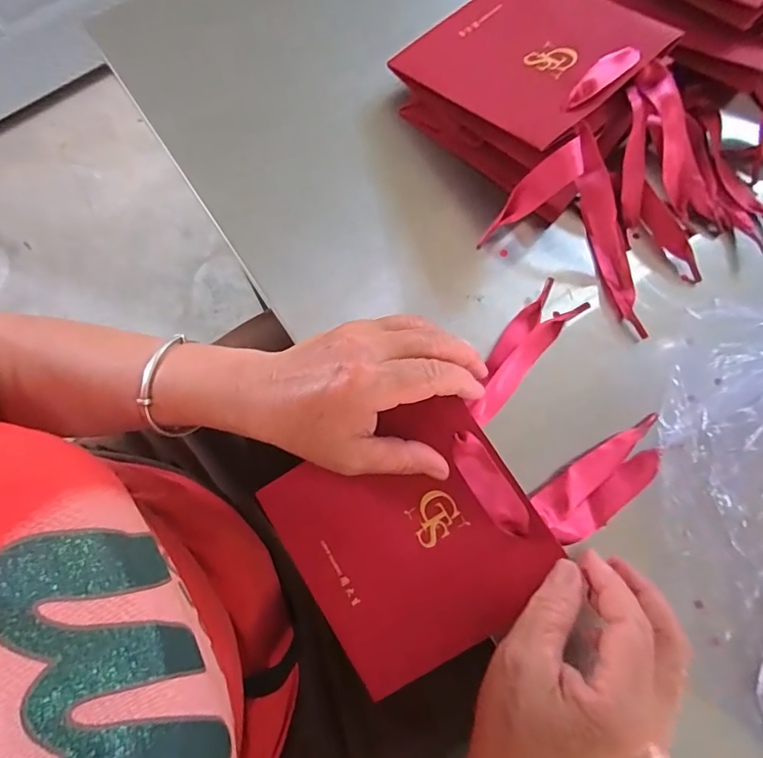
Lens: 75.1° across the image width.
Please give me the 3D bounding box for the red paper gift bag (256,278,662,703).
[{"bbox_3d":[0.055,0.065,0.298,0.228,0.038,0.139,-34,81,-8],"label":"red paper gift bag"}]

